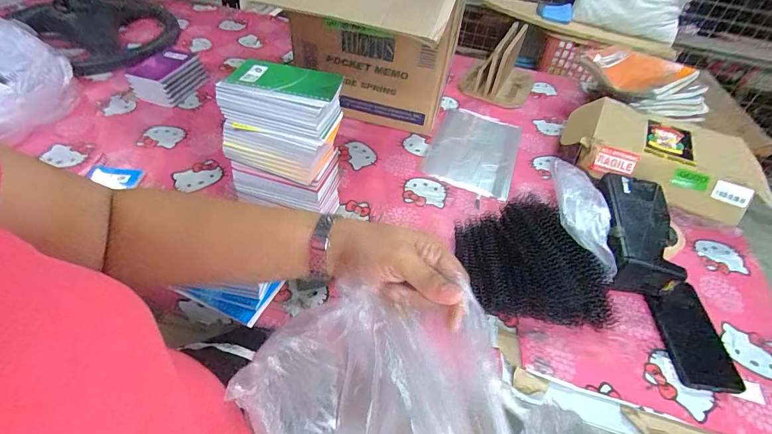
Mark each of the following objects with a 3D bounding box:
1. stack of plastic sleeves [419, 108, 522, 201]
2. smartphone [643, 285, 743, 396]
[{"bbox_3d":[0.186,-0.143,0.796,0.172,0.013,0.264,18,48,10],"label":"stack of plastic sleeves"},{"bbox_3d":[0.430,0.165,0.529,0.089,0.013,0.149,5,51,-3],"label":"smartphone"}]

